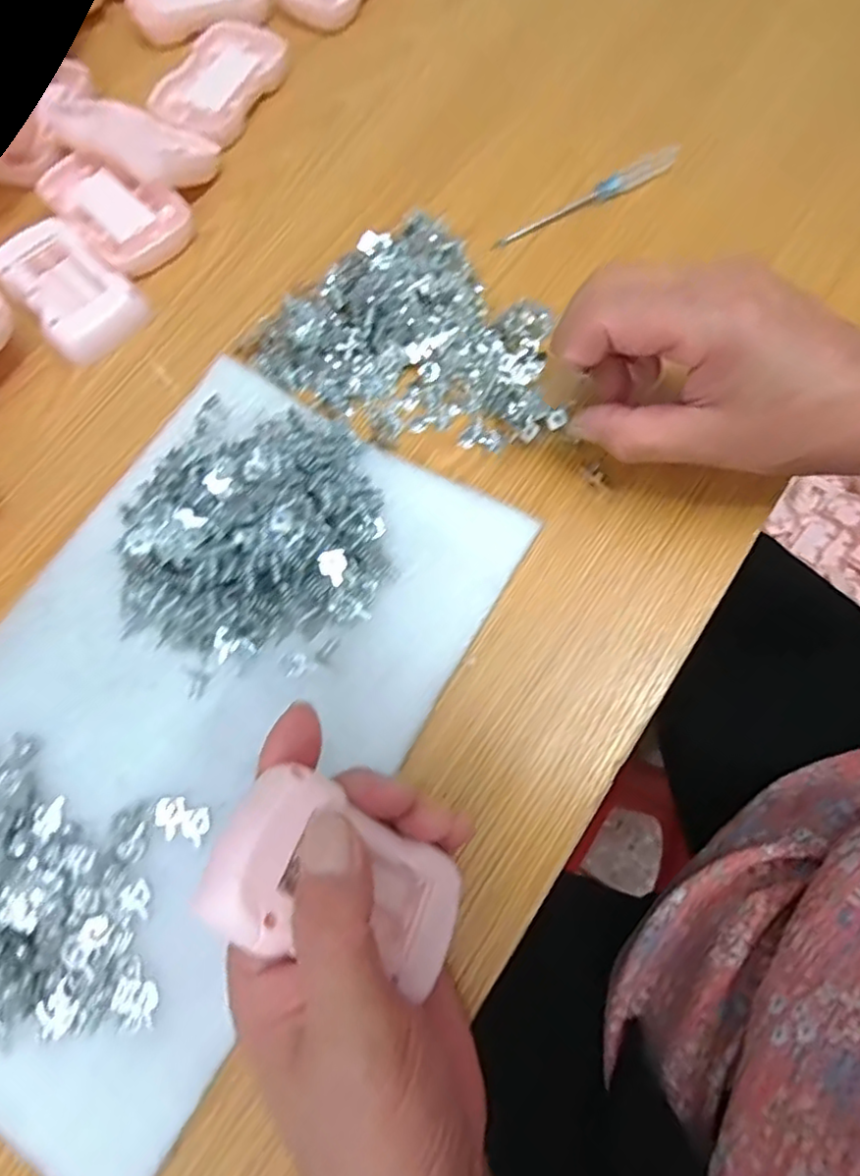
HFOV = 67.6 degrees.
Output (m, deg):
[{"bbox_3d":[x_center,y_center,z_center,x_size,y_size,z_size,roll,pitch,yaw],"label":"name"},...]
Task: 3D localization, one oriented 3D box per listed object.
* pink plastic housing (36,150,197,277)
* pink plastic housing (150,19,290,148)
[{"bbox_3d":[-0.179,-0.217,0.365,0.089,0.013,0.053,41,76,11],"label":"pink plastic housing"},{"bbox_3d":[-0.129,-0.314,0.400,0.058,0.010,0.095,25,73,7],"label":"pink plastic housing"}]

